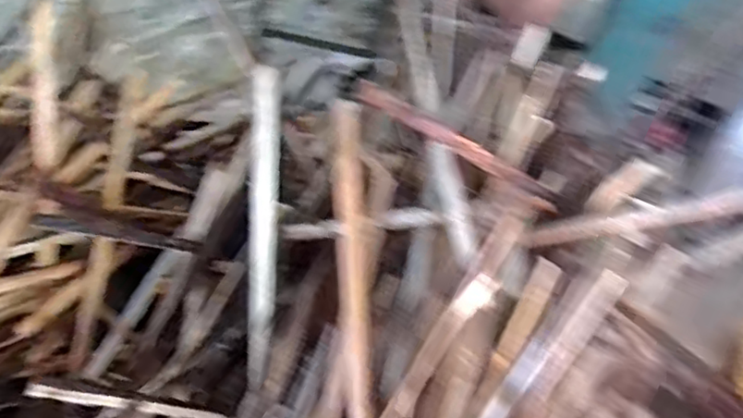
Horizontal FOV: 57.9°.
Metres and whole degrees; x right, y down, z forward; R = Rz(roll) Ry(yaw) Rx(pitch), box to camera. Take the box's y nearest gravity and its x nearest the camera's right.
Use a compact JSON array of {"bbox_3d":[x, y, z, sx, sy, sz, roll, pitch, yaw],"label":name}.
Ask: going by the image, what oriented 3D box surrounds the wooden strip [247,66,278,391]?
[{"bbox_3d":[-0.114,0.013,0.703,0.028,0.025,0.326,1,83,-4],"label":"wooden strip"}]

